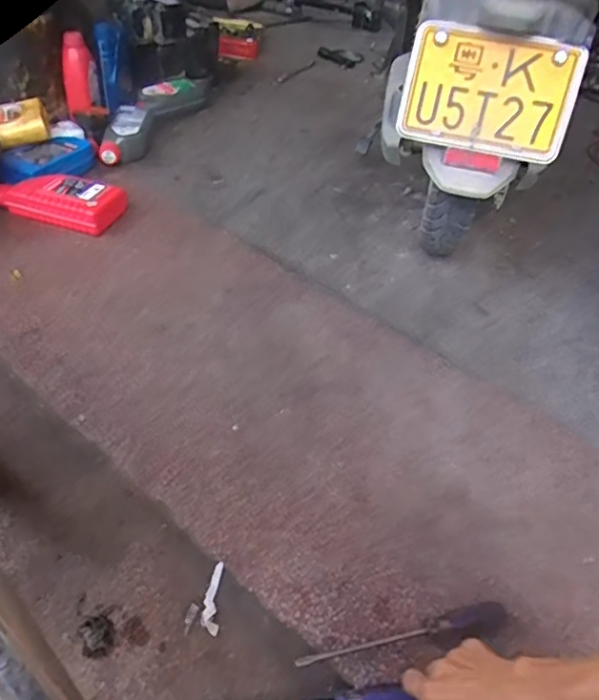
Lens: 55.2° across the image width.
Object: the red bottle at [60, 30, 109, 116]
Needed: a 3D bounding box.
[{"bbox_3d":[-0.490,-0.615,1.279,0.082,0.170,0.062,-12,30,-16],"label":"red bottle"}]

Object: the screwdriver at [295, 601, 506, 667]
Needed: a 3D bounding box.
[{"bbox_3d":[0.118,0.312,0.618,0.244,0.031,0.025,-7,45,-16],"label":"screwdriver"}]

